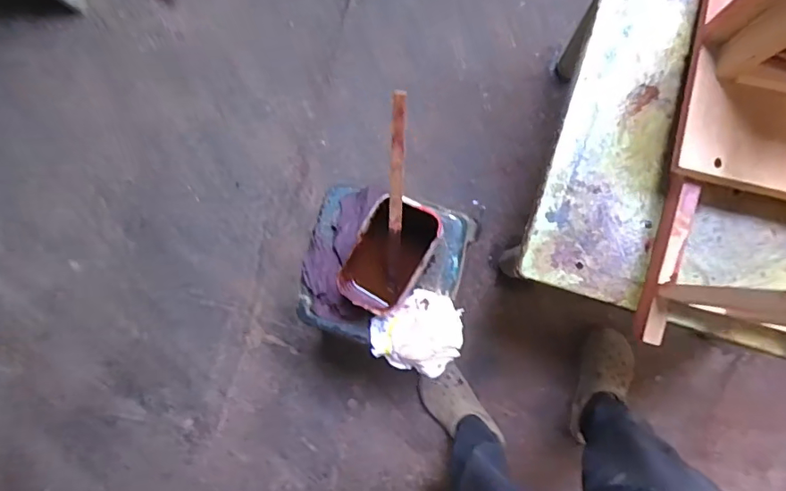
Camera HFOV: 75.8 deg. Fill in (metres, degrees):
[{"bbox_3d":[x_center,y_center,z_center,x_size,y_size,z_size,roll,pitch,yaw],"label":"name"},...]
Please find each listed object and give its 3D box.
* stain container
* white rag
[{"bbox_3d":[0.004,0.021,0.806,0.128,0.121,0.174,27,91,6],"label":"stain container"},{"bbox_3d":[0.042,0.148,0.869,0.149,0.046,0.141,13,89,6],"label":"white rag"}]

